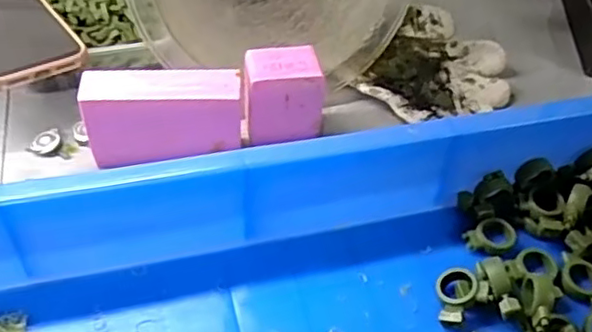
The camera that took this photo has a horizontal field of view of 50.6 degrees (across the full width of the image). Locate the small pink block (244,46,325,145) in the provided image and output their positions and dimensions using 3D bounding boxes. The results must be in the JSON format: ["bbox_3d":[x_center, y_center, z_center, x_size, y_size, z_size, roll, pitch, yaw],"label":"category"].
[{"bbox_3d":[-0.010,-0.053,0.474,0.053,0.061,0.041,-8,49,-13],"label":"small pink block"}]

